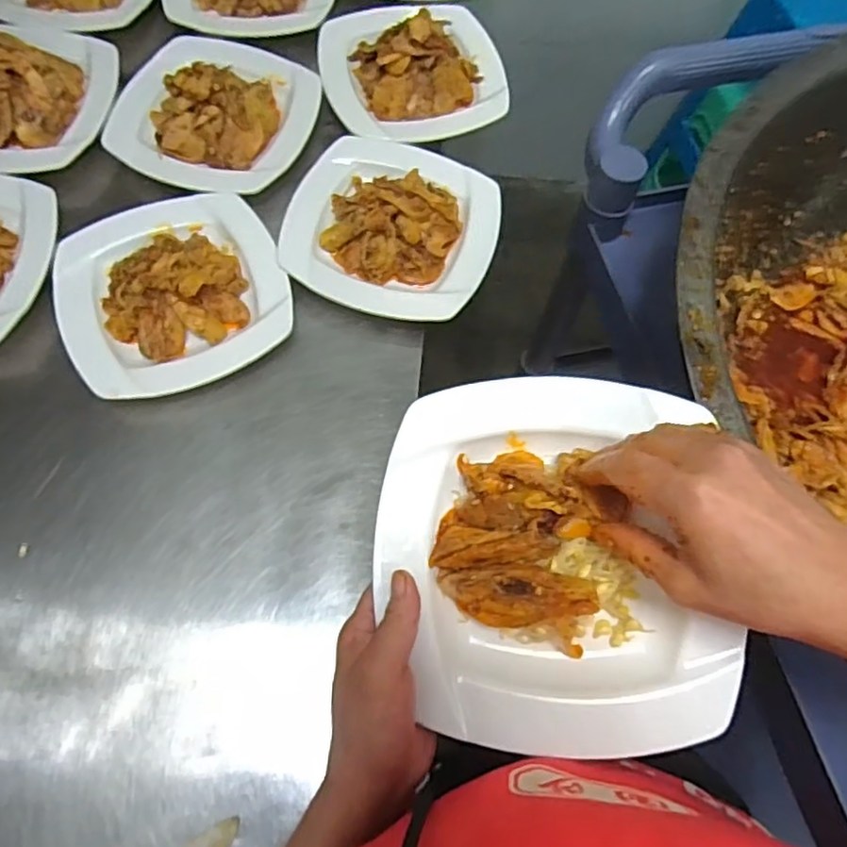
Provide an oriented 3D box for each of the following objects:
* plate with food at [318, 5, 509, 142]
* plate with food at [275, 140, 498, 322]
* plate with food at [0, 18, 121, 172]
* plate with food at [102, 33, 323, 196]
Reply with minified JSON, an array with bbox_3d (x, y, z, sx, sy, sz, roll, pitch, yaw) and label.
[{"bbox_3d":[-0.011,-0.418,0.693,0.204,0.058,0.194,1,69,-3],"label":"plate with food"},{"bbox_3d":[-0.031,-0.208,0.619,0.208,0.046,0.195,16,69,3],"label":"plate with food"},{"bbox_3d":[-0.416,-0.337,0.603,0.189,0.050,0.183,5,68,-1],"label":"plate with food"},{"bbox_3d":[-0.227,-0.345,0.656,0.201,0.051,0.196,19,69,5],"label":"plate with food"}]

